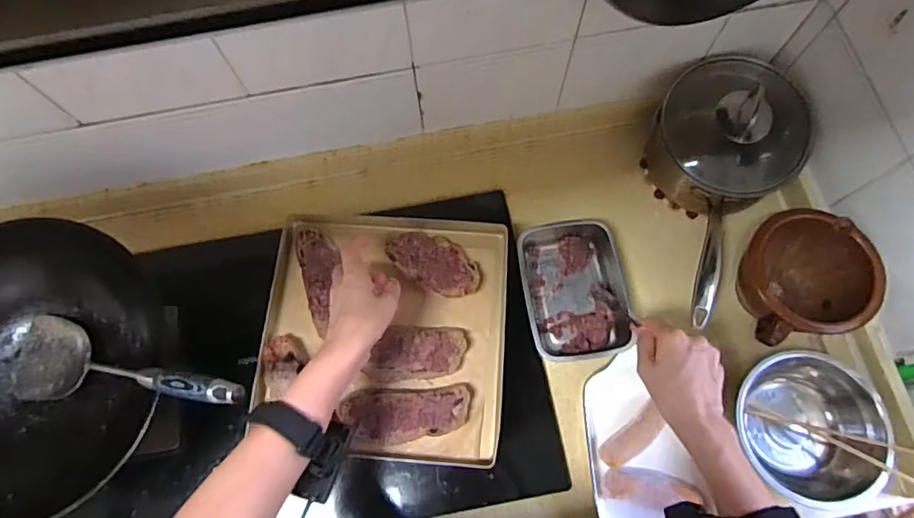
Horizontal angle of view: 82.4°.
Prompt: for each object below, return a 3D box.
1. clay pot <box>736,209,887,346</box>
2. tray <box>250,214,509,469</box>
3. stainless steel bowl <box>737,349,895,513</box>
[{"bbox_3d":[0.433,0.024,0.667,0.142,0.100,0.151,0,72,1],"label":"clay pot"},{"bbox_3d":[-0.085,0.080,0.625,0.284,0.039,0.293,5,72,3],"label":"tray"},{"bbox_3d":[0.425,0.207,0.651,0.167,0.086,0.163,5,72,3],"label":"stainless steel bowl"}]

